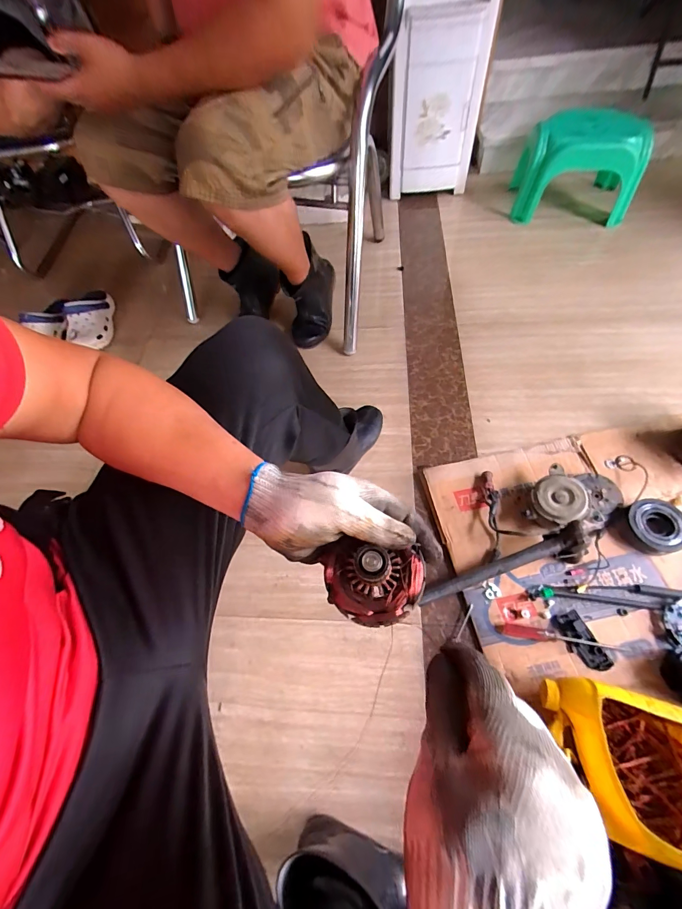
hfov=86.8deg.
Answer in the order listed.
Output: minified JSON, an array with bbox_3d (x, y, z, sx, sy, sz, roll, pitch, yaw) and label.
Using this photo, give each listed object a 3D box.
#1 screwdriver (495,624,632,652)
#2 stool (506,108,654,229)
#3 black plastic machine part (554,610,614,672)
[{"bbox_3d":[0.391,0.324,0.641,0.212,0.020,0.021,5,58,6],"label":"screwdriver"},{"bbox_3d":[0.834,-1.005,1.272,0.383,0.281,0.237,13,59,11],"label":"stool"},{"bbox_3d":[0.422,0.328,0.630,0.049,0.016,0.097,-20,59,-10],"label":"black plastic machine part"}]

